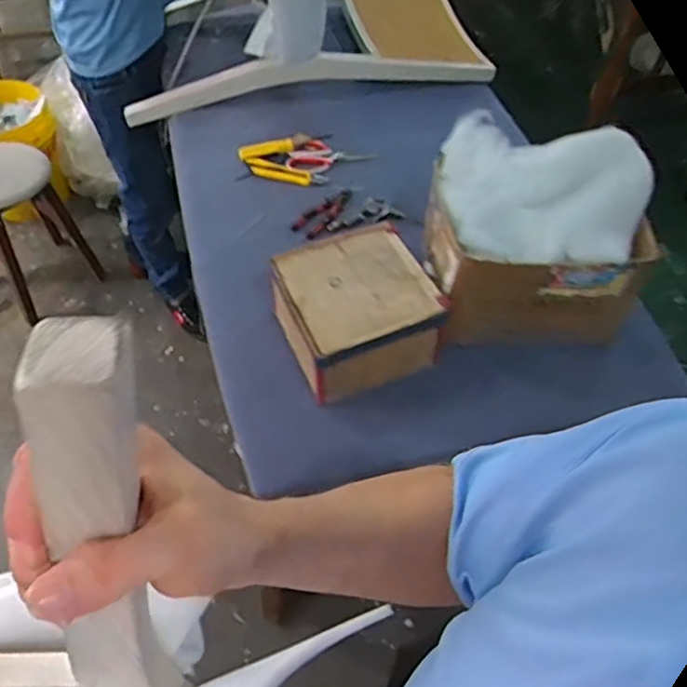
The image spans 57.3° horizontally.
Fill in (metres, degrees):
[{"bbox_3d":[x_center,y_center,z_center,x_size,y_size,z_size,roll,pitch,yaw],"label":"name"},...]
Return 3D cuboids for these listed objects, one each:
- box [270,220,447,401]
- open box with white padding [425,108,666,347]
[{"bbox_3d":[0.017,-0.051,0.959,0.204,0.121,0.201,-20,55,-15],"label":"box"},{"bbox_3d":[0.296,-0.169,0.934,0.305,0.247,0.234,0,52,-1],"label":"open box with white padding"}]

